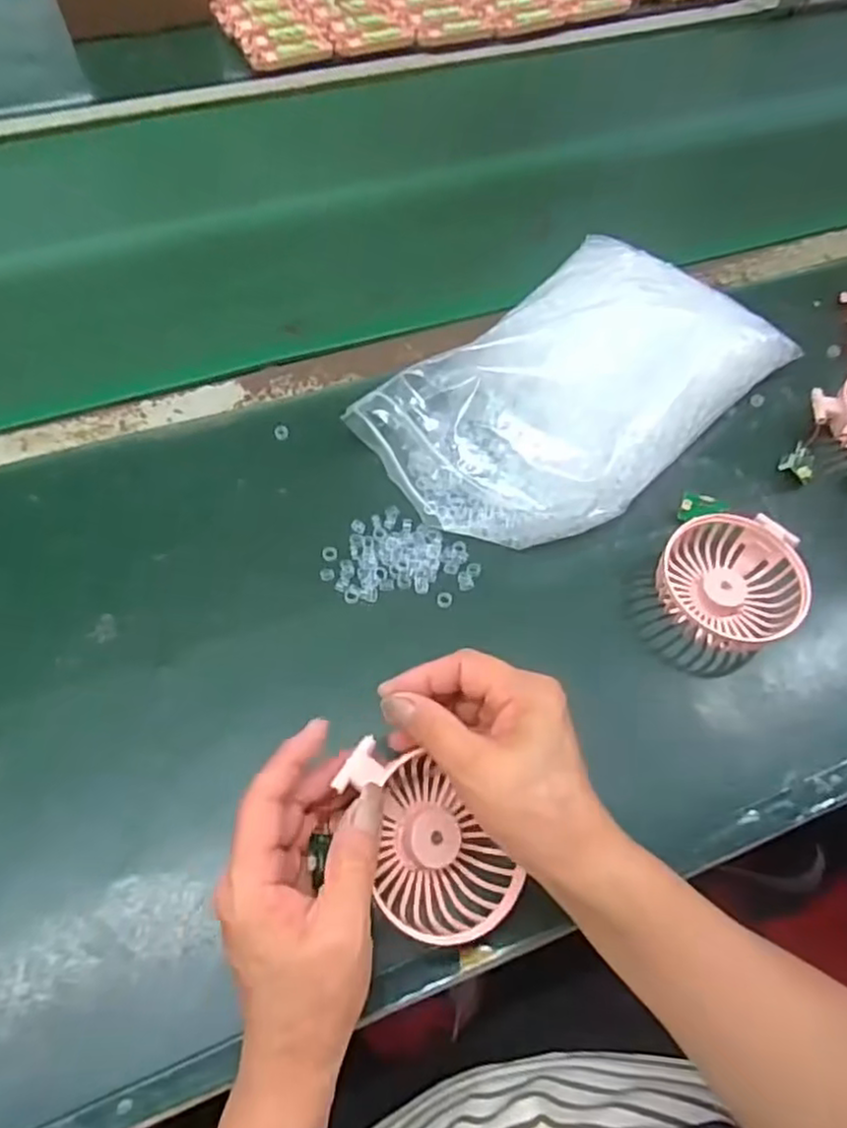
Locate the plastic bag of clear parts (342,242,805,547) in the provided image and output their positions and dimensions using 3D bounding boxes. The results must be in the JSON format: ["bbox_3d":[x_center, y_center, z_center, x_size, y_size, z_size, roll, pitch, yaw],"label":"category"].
[{"bbox_3d":[0.112,-0.131,0.486,0.294,0.064,0.175,-39,67,-22],"label":"plastic bag of clear parts"}]

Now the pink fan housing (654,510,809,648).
[{"bbox_3d":[0.194,0.011,0.433,0.086,0.035,0.083,1,59,-1],"label":"pink fan housing"}]

